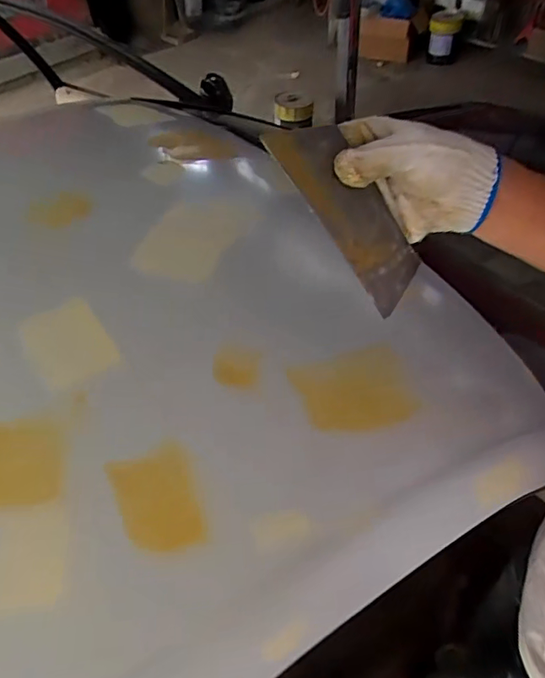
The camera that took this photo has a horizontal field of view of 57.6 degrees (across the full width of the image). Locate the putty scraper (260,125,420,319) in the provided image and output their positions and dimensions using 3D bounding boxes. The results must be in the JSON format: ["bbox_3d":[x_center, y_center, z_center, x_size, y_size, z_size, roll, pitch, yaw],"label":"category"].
[{"bbox_3d":[0.055,-0.088,0.343,0.008,0.139,0.062,-16,28,54],"label":"putty scraper"}]

